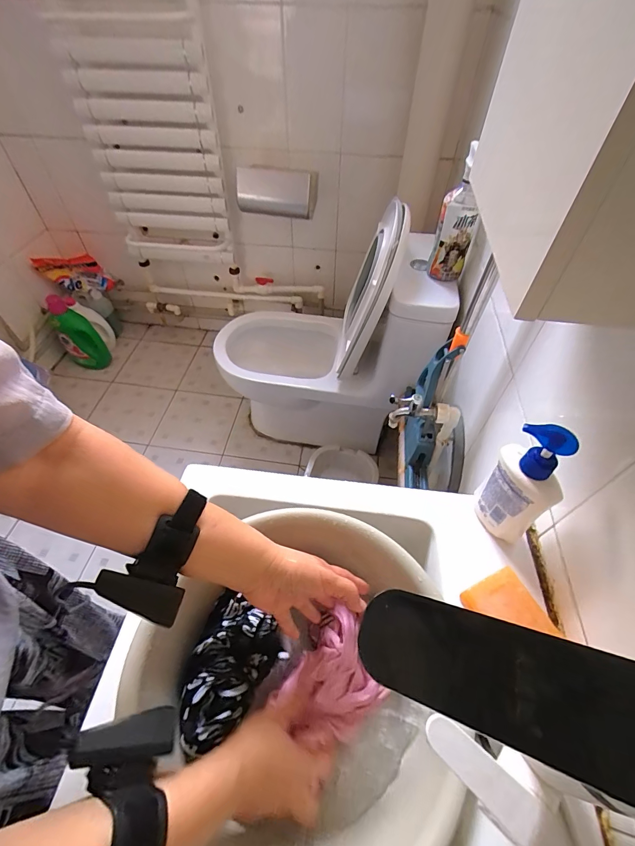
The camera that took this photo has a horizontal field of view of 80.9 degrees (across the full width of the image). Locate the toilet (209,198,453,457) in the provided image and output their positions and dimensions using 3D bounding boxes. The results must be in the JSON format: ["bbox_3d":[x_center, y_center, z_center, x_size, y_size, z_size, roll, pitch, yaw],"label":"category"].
[{"bbox_3d":[0.015,-0.241,1.222,0.651,0.772,0.359,10,53,7],"label":"toilet"}]

